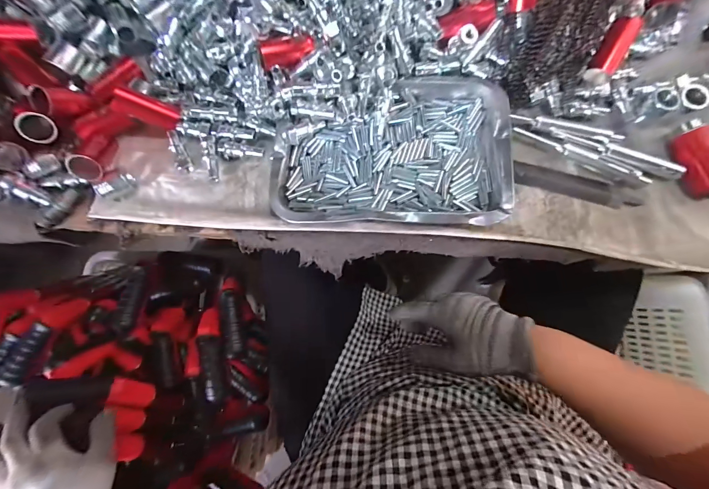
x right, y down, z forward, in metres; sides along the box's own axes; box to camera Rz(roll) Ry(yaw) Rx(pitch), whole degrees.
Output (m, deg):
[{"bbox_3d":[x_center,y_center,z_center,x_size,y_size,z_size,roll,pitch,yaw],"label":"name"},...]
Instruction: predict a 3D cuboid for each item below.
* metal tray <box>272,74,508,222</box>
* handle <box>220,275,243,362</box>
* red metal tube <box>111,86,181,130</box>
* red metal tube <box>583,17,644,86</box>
[{"bbox_3d":[0.040,-0.110,0.355,0.253,0.030,0.171,1,79,1],"label":"metal tray"},{"bbox_3d":[-0.196,0.116,0.498,0.026,0.025,0.123,-10,79,-1],"label":"handle"},{"bbox_3d":[-0.233,-0.153,0.351,0.021,0.061,0.026,-12,74,45],"label":"red metal tube"},{"bbox_3d":[0.292,-0.221,0.354,0.025,0.024,0.073,26,105,6],"label":"red metal tube"}]

